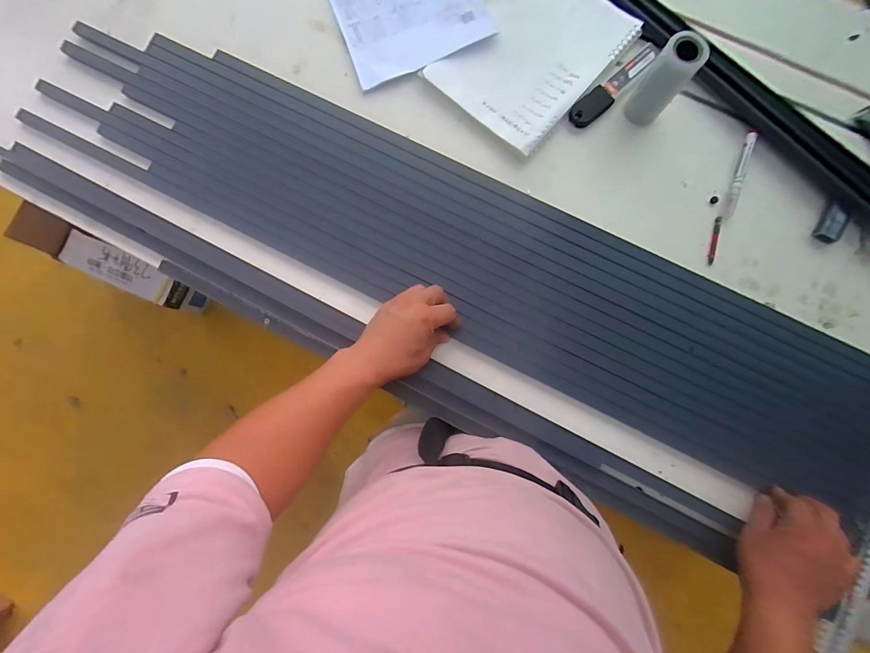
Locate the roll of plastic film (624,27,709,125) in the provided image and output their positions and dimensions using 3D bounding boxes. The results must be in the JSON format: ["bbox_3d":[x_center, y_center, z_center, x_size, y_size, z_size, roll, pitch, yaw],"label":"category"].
[{"bbox_3d":[0.287,-0.307,0.475,0.049,0.090,0.051,34,87,5],"label":"roll of plastic film"}]

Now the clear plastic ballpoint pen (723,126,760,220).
[{"bbox_3d":[0.409,-0.204,0.509,0.014,0.013,0.122,16,86,4],"label":"clear plastic ballpoint pen"}]

